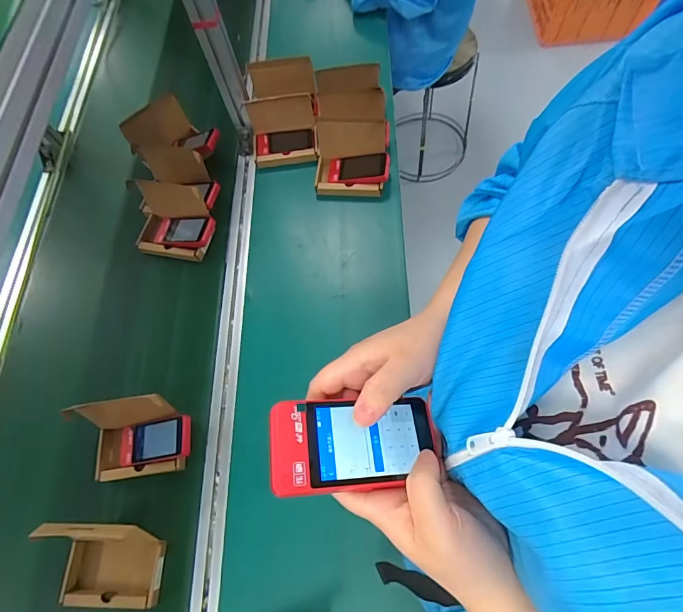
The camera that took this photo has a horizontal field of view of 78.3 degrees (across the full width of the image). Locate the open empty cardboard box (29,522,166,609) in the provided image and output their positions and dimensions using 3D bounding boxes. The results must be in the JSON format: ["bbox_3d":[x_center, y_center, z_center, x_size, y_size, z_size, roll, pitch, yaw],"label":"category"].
[{"bbox_3d":[-0.337,0.360,0.581,0.147,0.104,0.109,-2,66,1],"label":"open empty cardboard box"}]

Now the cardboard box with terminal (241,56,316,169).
[{"bbox_3d":[-0.132,-0.446,0.942,0.148,0.129,0.298,-2,66,1],"label":"cardboard box with terminal"}]

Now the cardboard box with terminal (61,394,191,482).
[{"bbox_3d":[-0.326,0.204,0.649,0.171,0.105,0.106,-6,66,-1],"label":"cardboard box with terminal"}]

